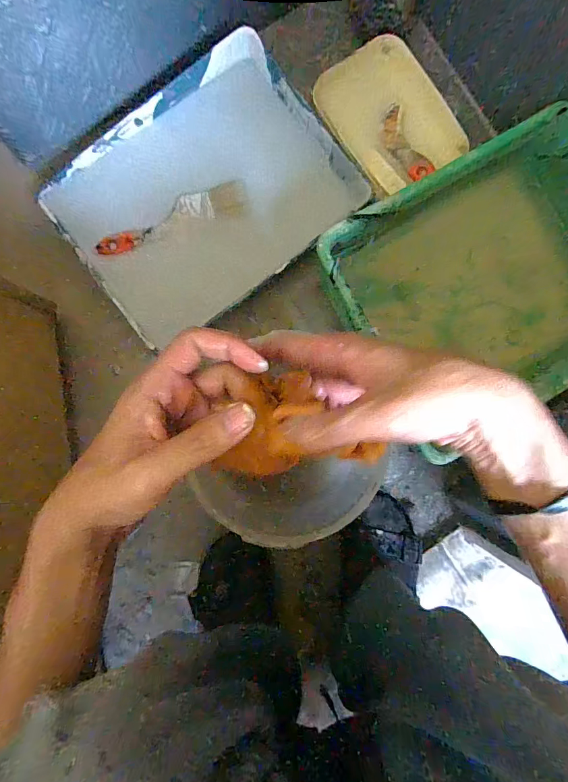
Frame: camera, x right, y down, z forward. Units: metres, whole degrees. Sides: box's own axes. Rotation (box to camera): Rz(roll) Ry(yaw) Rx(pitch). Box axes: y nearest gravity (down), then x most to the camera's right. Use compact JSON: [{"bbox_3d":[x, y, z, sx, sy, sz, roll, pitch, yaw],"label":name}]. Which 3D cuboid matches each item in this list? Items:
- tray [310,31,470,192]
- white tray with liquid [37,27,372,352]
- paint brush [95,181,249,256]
[{"bbox_3d":[0.135,-0.358,0.515,0.139,0.039,0.186,-40,92,-5],"label":"tray"},{"bbox_3d":[-0.108,-0.262,0.523,0.357,0.047,0.271,-38,92,-5],"label":"white tray with liquid"},{"bbox_3d":[-0.150,-0.234,0.524,0.210,0.010,0.044,-21,90,-6],"label":"paint brush"}]

